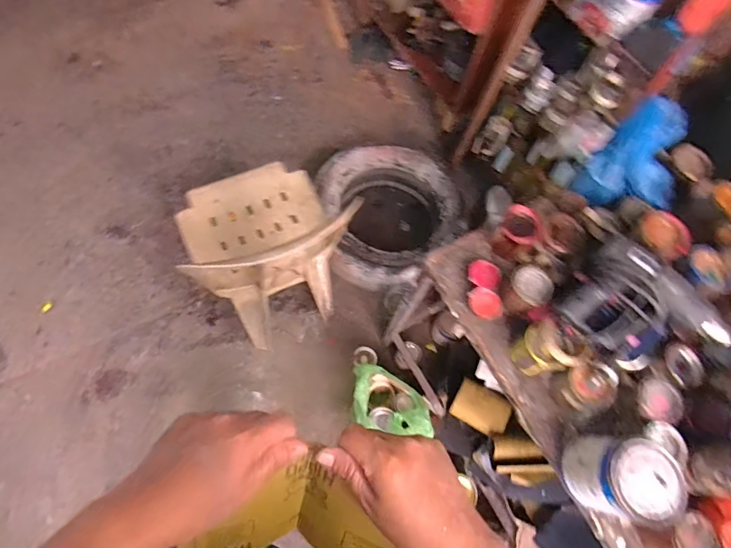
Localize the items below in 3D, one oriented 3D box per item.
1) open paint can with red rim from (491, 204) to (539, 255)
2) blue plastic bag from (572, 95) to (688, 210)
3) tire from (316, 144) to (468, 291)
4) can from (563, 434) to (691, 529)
[{"bbox_3d":[0.276,-0.077,0.788,0.068,0.069,0.074,35,68,10],"label":"open paint can with red rim"},{"bbox_3d":[0.531,-0.212,0.817,0.165,0.119,0.182,36,68,11],"label":"blue plastic bag"},{"bbox_3d":[0.071,-0.210,1.503,0.456,0.149,0.515,-7,67,-8],"label":"tire"},{"bbox_3d":[0.366,0.291,0.618,0.107,0.116,0.101,2,66,-4],"label":"can"}]

